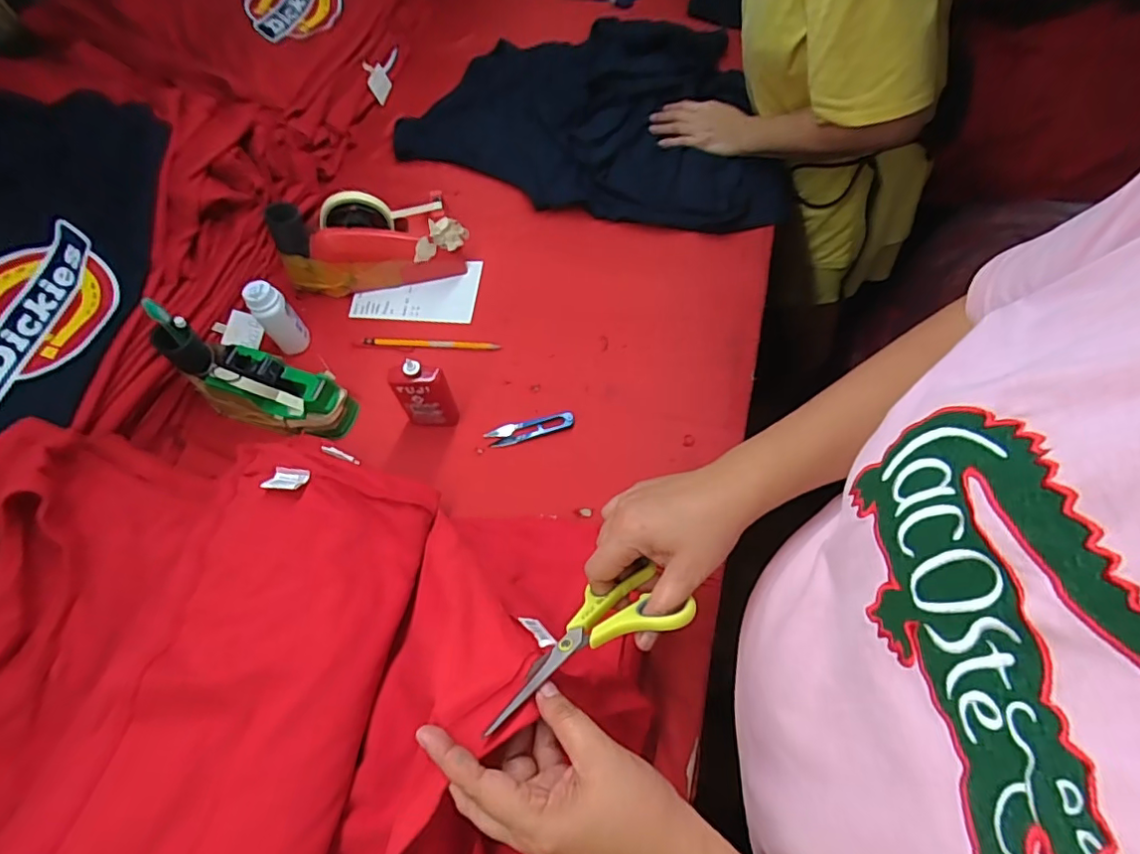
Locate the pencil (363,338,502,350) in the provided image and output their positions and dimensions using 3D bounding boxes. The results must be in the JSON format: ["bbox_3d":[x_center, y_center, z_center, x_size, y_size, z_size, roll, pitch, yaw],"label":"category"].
[{"bbox_3d":[-0.179,-0.108,0.720,0.174,0.006,0.012,2,62,2],"label":"pencil"}]

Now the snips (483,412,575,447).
[{"bbox_3d":[-0.048,0.000,0.661,0.104,0.007,0.027,-13,63,-6],"label":"snips"}]

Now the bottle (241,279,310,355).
[{"bbox_3d":[-0.360,-0.134,0.686,0.042,0.100,0.032,-34,63,-13],"label":"bottle"}]

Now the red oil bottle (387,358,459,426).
[{"bbox_3d":[-0.163,-0.033,0.624,0.059,0.116,0.022,1,61,6],"label":"red oil bottle"}]

